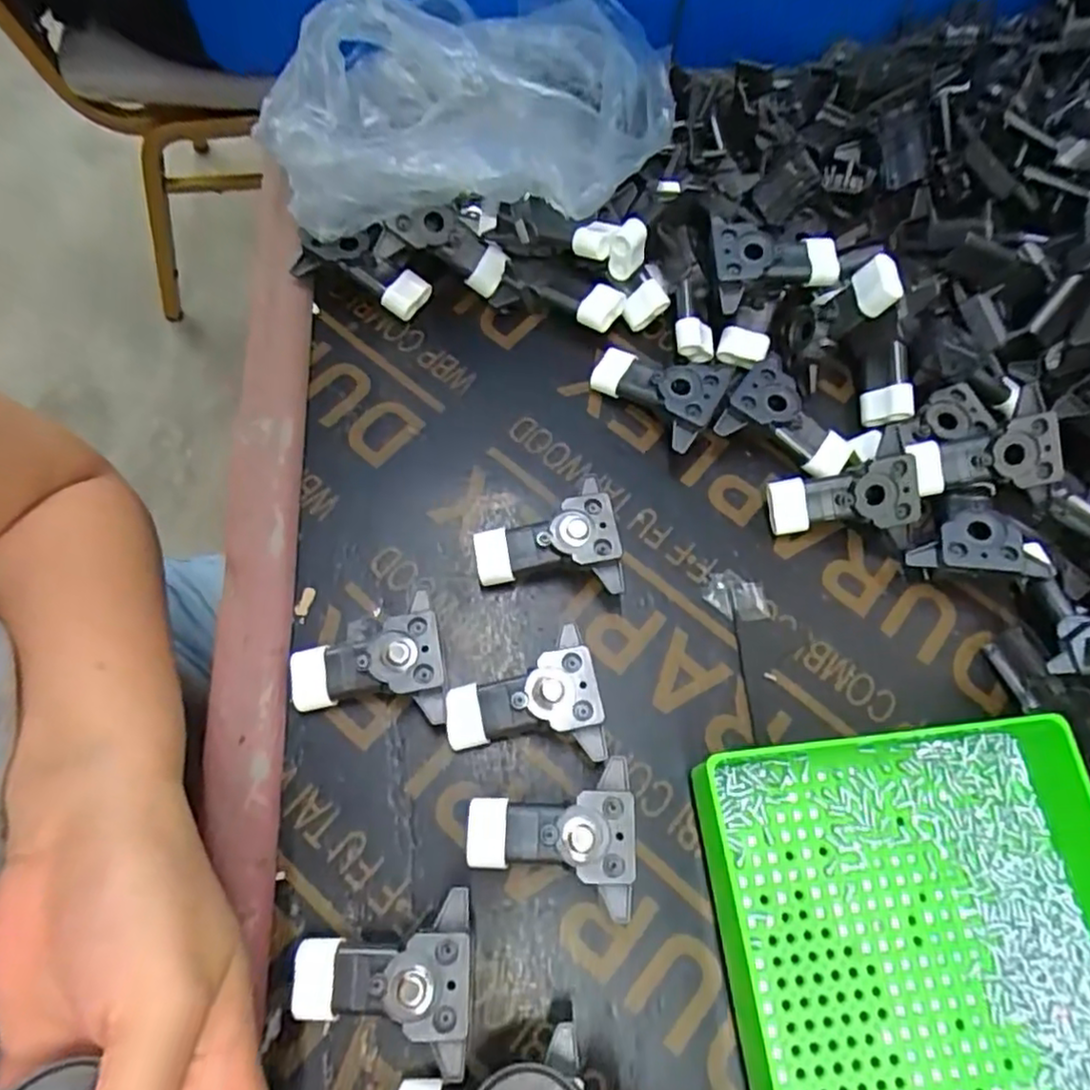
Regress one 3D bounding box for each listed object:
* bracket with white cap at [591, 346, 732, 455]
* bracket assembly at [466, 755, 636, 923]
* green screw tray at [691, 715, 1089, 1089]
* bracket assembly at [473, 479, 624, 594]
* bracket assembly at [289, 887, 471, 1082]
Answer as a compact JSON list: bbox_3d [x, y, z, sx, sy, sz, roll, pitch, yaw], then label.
[{"bbox_3d":[0.056,-0.080,0.344,0.066,0.024,0.052,24,71,10],"label":"bracket with white cap"},{"bbox_3d":[0.002,0.116,0.266,0.064,0.027,0.053,-1,68,1],"label":"bracket assembly"},{"bbox_3d":[0.156,0.191,0.233,0.159,0.032,0.241,-8,68,-2],"label":"green screw tray"},{"bbox_3d":[0.001,0.003,0.311,0.063,0.026,0.048,-11,69,-3],"label":"bracket assembly"},{"bbox_3d":[-0.059,0.159,0.247,0.065,0.025,0.056,1,68,2],"label":"bracket assembly"}]

